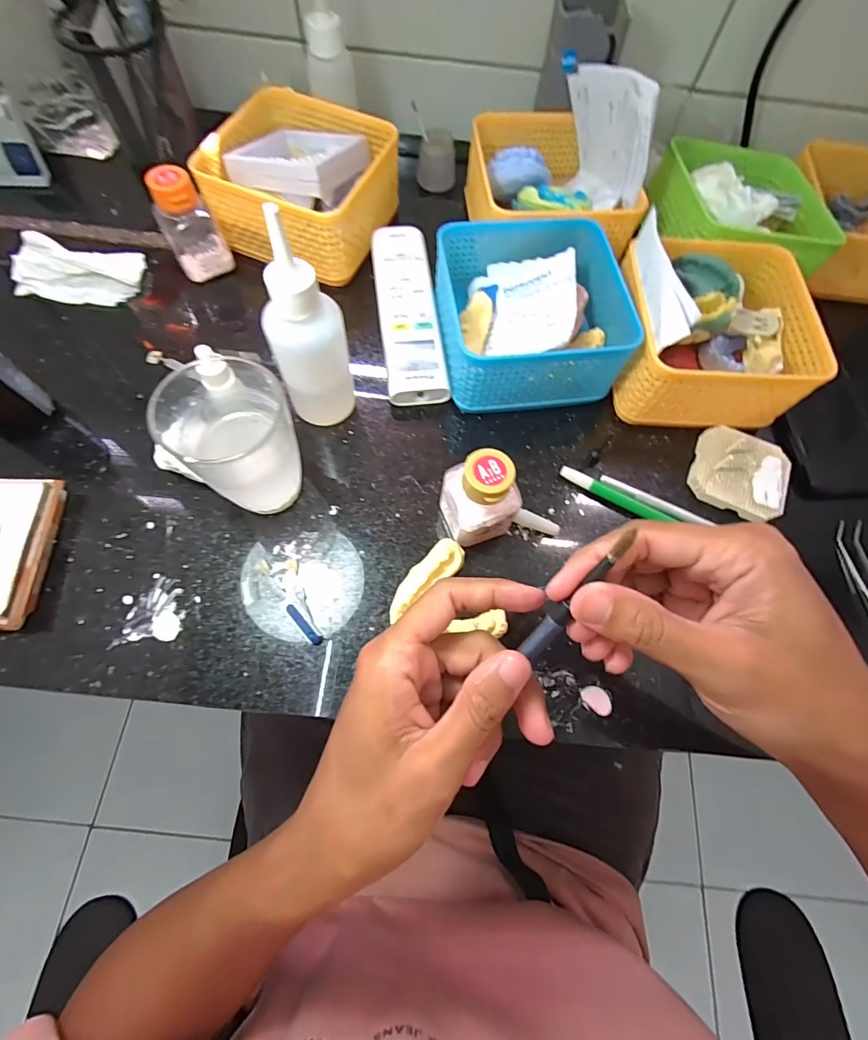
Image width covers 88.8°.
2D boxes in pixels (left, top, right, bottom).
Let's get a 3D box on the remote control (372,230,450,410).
[{"bbox_3d":[-0.022,-0.173,0.365,0.046,0.016,0.170,-6,70,-6],"label":"remote control"}]

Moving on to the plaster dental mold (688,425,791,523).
[{"bbox_3d":[0.229,-0.035,0.334,0.064,0.014,0.066,23,70,6],"label":"plaster dental mold"}]

